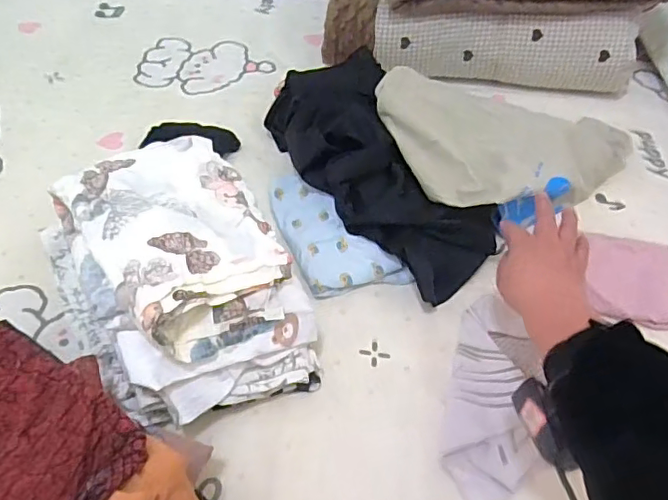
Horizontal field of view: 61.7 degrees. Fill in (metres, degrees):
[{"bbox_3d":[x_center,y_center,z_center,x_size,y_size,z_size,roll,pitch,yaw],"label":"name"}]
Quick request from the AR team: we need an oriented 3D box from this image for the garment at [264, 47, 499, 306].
[{"bbox_3d":[0.052,-0.112,0.711,0.162,0.092,0.380,-23,55,-22],"label":"garment"}]

